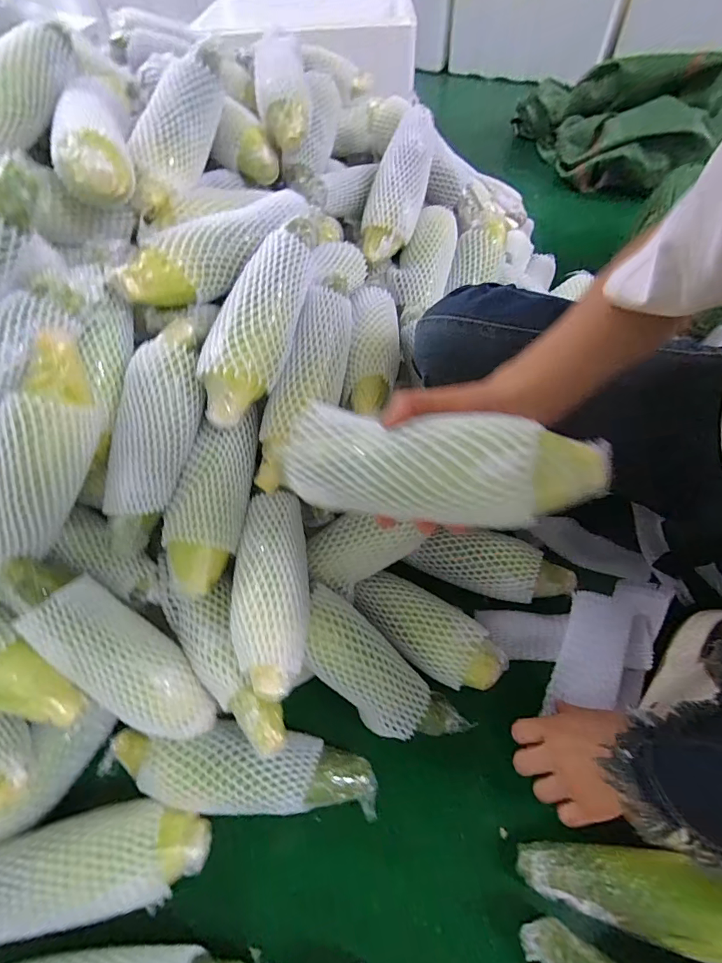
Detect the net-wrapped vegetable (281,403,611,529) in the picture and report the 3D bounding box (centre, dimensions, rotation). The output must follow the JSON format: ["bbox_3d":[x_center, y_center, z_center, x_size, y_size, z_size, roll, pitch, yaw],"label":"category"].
[{"bbox_3d":[0.046,-0.010,0.297,0.215,0.052,0.064,5,54,20],"label":"net-wrapped vegetable"}]

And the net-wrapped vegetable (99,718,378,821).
[{"bbox_3d":[-0.120,0.284,0.426,0.265,0.072,0.069,4,55,4],"label":"net-wrapped vegetable"}]

